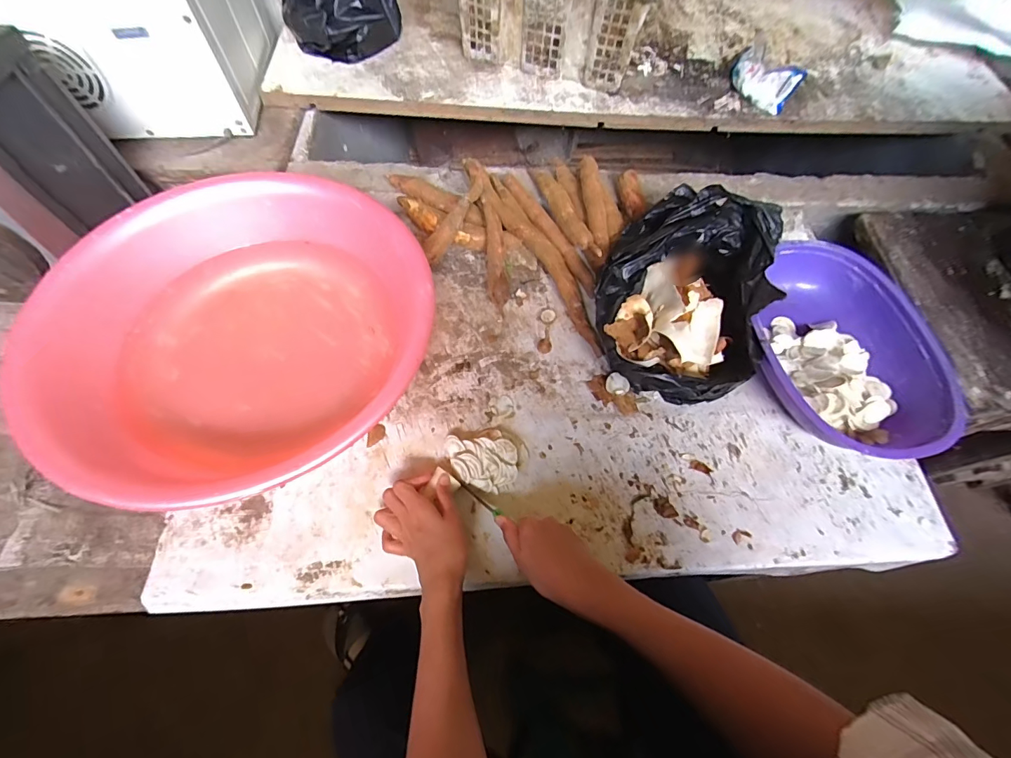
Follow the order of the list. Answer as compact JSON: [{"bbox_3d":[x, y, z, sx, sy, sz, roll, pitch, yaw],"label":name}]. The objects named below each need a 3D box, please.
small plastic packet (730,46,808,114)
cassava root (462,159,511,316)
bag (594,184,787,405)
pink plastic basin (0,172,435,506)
[{"bbox_3d":[0.462,-0.538,0.787,0.122,0.070,0.038,41,69,16],"label":"small plastic packet"},{"bbox_3d":[-0.026,-0.232,0.653,0.033,0.052,0.273,-9,66,-5],"label":"cassava root"},{"bbox_3d":[0.233,-0.112,0.571,0.211,0.099,0.280,19,66,8],"label":"bag"},{"bbox_3d":[-0.292,-0.054,0.513,0.416,0.109,0.390,-7,65,-4],"label":"pink plastic basin"}]

